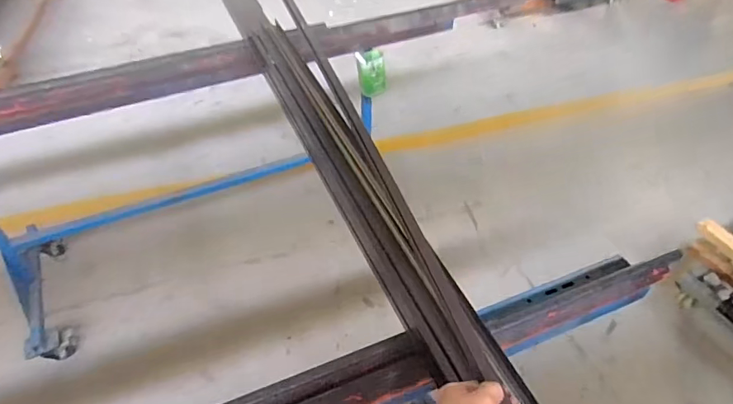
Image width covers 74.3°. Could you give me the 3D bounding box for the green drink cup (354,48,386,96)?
[{"bbox_3d":[0.017,-0.470,1.760,0.103,0.166,0.094,-4,45,-4],"label":"green drink cup"}]

